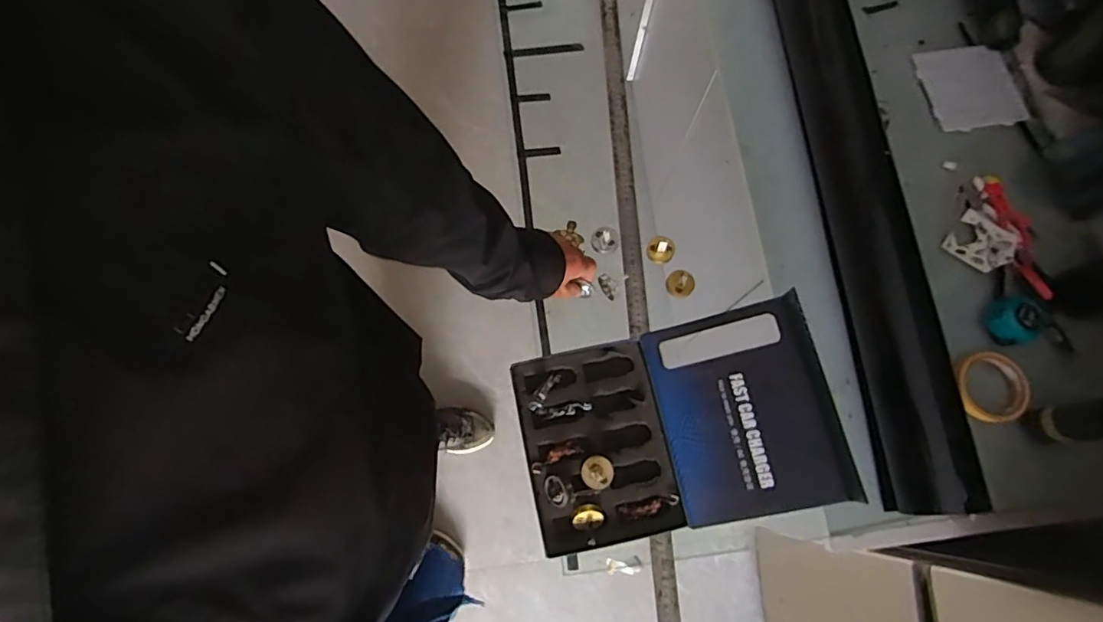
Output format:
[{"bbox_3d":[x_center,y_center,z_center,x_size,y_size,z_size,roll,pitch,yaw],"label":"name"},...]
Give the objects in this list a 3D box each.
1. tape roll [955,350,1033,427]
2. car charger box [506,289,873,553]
[{"bbox_3d":[0.601,0.102,0.745,0.096,0.021,0.097,0,73,-2],"label":"tape roll"},{"bbox_3d":[0.143,0.141,0.673,0.354,0.102,0.246,-11,74,-5],"label":"car charger box"}]

